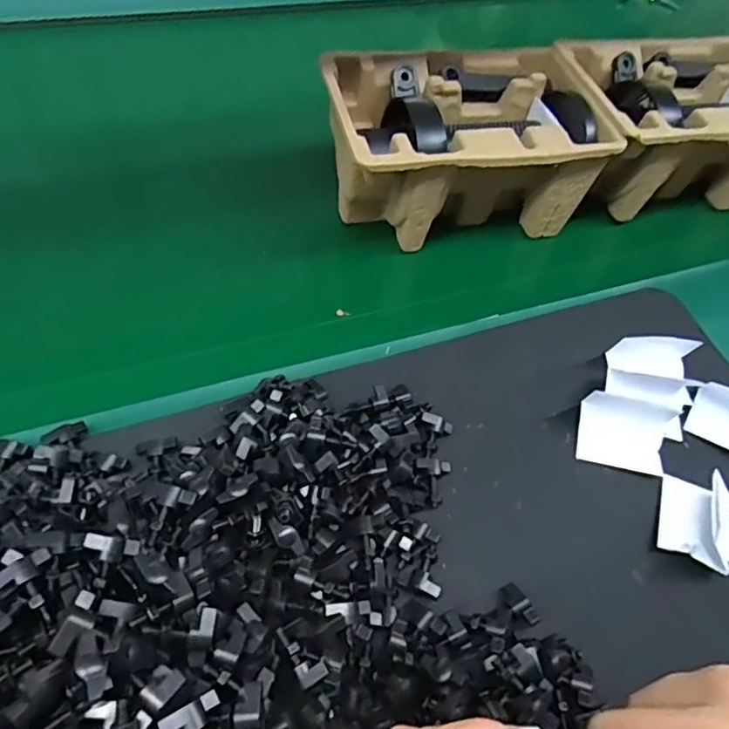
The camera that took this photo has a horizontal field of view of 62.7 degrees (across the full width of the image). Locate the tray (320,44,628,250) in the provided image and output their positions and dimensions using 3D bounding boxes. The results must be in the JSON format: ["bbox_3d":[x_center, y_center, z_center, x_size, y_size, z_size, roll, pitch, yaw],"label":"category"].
[{"bbox_3d":[0.080,-0.181,0.513,0.212,0.107,0.147,-11,57,-13],"label":"tray"}]

